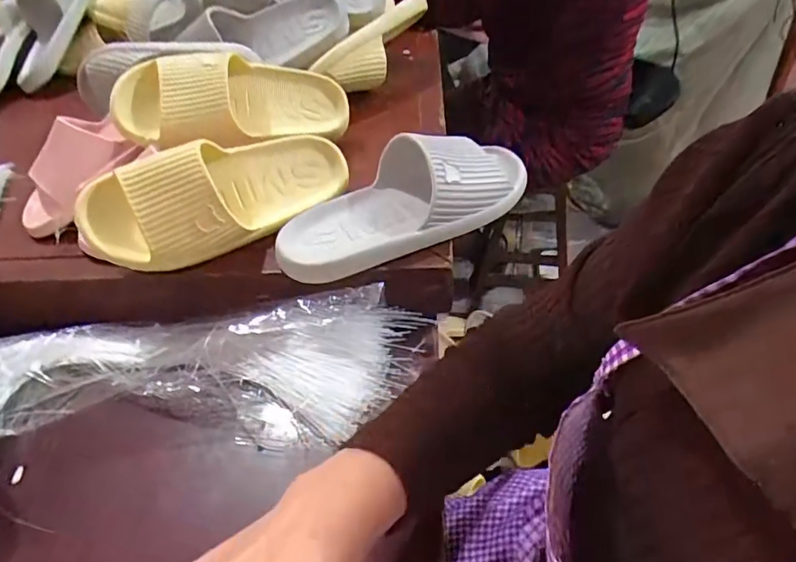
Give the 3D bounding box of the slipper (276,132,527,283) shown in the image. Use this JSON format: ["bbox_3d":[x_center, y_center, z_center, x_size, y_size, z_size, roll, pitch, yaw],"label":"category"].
[{"bbox_3d":[0.007,-0.091,0.498,0.264,0.075,0.107,-21,45,-16],"label":"slipper"}]

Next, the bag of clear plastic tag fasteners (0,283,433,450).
[{"bbox_3d":[-0.191,0.075,0.458,0.426,0.072,0.123,-2,43,4],"label":"bag of clear plastic tag fasteners"}]

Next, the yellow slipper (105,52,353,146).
[{"bbox_3d":[-0.172,-0.193,0.558,0.246,0.084,0.092,-8,41,-24],"label":"yellow slipper"}]

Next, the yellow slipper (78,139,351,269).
[{"bbox_3d":[-0.158,-0.078,0.482,0.250,0.105,0.073,-15,20,-27],"label":"yellow slipper"}]

